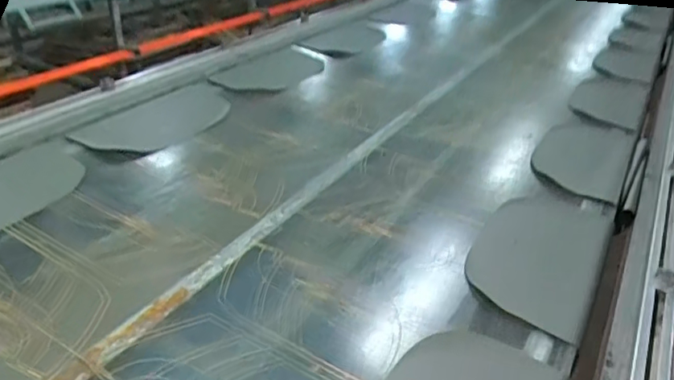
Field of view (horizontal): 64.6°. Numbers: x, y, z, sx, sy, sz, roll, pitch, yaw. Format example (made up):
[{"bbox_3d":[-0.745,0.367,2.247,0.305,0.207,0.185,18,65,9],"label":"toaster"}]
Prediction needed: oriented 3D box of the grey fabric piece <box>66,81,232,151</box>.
[{"bbox_3d":[-0.483,-0.175,1.417,0.390,0.129,0.075,-16,34,3],"label":"grey fabric piece"}]

